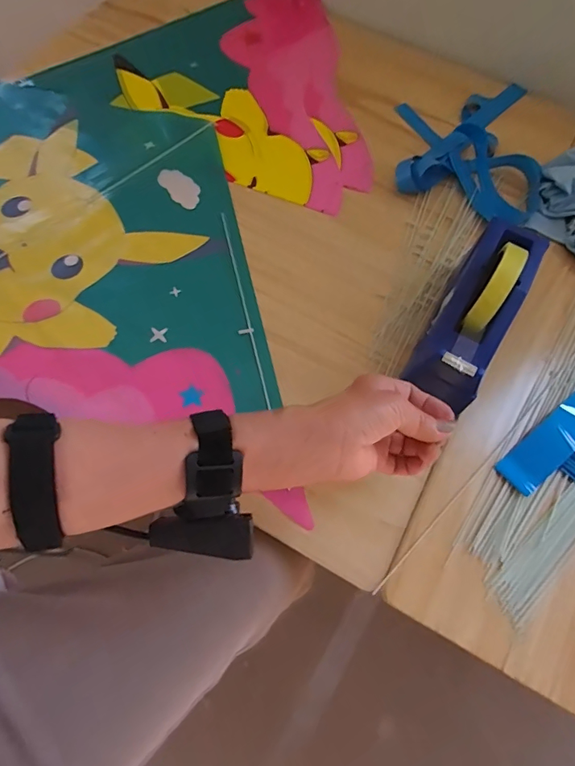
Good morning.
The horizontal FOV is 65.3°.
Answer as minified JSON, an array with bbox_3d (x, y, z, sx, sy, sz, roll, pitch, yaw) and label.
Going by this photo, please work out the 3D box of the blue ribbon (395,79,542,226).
[{"bbox_3d":[0.253,-0.347,0.637,0.192,0.033,0.273,6,67,0],"label":"blue ribbon"}]

